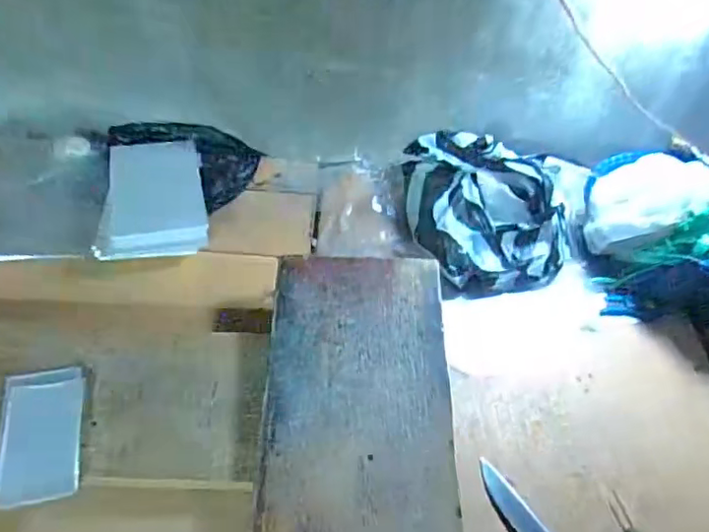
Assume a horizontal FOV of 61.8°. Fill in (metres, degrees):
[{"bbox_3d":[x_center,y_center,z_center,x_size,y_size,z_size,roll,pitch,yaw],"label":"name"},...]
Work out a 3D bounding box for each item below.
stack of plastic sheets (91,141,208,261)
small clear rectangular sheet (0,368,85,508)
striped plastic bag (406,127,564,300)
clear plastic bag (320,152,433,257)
[{"bbox_3d":[-0.256,-0.097,0.754,0.128,0.032,0.206,-6,53,-8],"label":"stack of plastic sheets"},{"bbox_3d":[-0.288,0.152,0.544,0.069,0.009,0.132,-2,47,-20],"label":"small clear rectangular sheet"},{"bbox_3d":[0.156,-0.083,0.753,0.163,0.104,0.228,-10,54,-11],"label":"striped plastic bag"},{"bbox_3d":[0.016,-0.079,0.806,0.127,0.034,0.164,1,52,-2],"label":"clear plastic bag"}]

